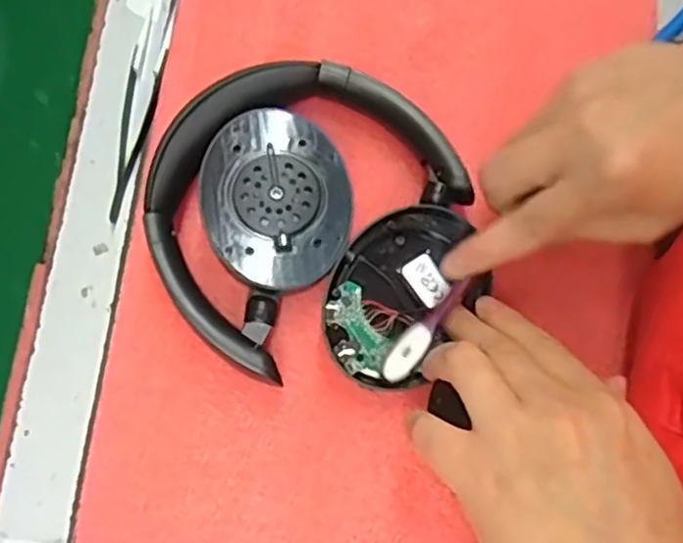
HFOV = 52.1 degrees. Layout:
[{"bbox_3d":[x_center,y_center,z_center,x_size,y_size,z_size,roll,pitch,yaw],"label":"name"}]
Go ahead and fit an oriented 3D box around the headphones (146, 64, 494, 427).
[{"bbox_3d":[-0.012,-0.020,0.333,0.146,0.029,0.157,-3,77,-2],"label":"headphones"}]

